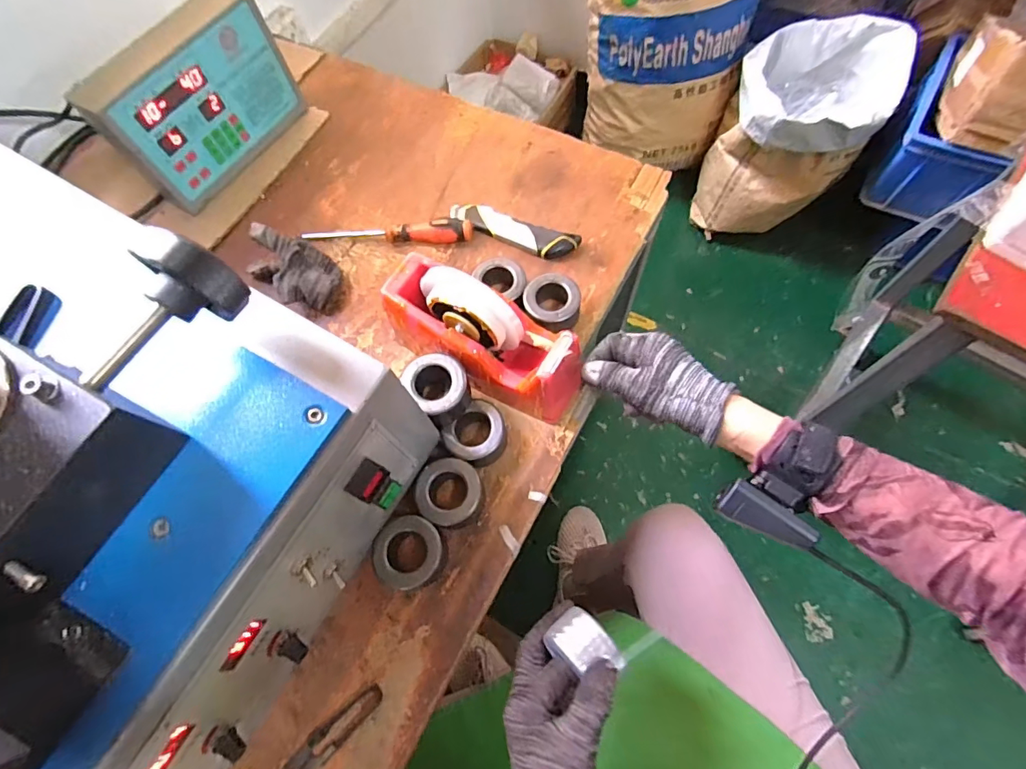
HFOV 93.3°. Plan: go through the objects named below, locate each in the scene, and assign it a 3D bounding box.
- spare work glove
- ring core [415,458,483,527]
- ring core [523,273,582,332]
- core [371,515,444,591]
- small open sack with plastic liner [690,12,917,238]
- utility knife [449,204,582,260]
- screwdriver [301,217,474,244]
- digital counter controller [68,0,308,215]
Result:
[{"bbox_3d":[-0.250,-0.136,0.557,0.102,0.068,0.073,40,75,17],"label":"spare work glove"},{"bbox_3d":[-0.059,0.104,0.461,0.059,0.036,0.057,-1,67,3],"label":"ring core"},{"bbox_3d":[0.043,-0.087,0.529,0.060,0.033,0.062,-1,67,3],"label":"ring core"},{"bbox_3d":[-0.093,0.153,0.440,0.057,0.037,0.059,-1,67,3],"label":"core"},{"bbox_3d":[0.686,-0.620,1.208,0.311,0.368,0.354,28,72,14],"label":"small open sack with plastic liner"},{"bbox_3d":[-0.002,-0.189,0.590,0.163,0.017,0.040,21,70,11],"label":"utility knife"},{"bbox_3d":[-0.157,-0.188,0.594,0.216,0.028,0.025,4,68,5],"label":"screwdriver"},{"bbox_3d":[-0.380,-0.346,0.591,0.066,0.158,0.230,28,72,14],"label":"digital counter controller"}]

